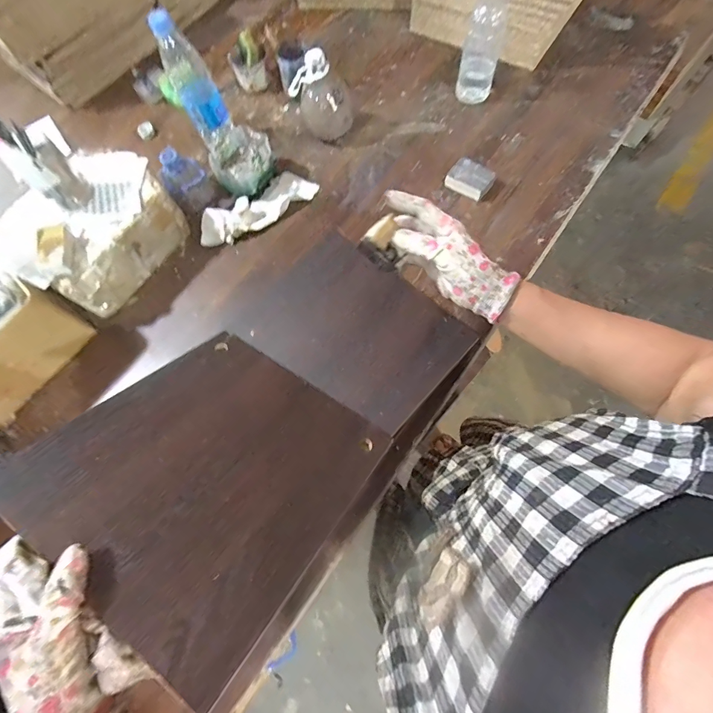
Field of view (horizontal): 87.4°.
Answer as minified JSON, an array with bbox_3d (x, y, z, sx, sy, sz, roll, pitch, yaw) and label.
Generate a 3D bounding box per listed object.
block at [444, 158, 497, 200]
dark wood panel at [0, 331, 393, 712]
[{"bbox_3d":[0.197,-0.304,0.637,0.071,0.029,0.055,40,75,17],"label":"block"},{"bbox_3d":[-0.139,0.103,0.381,0.264,0.022,0.280,32,44,13],"label":"dark wood panel"}]

